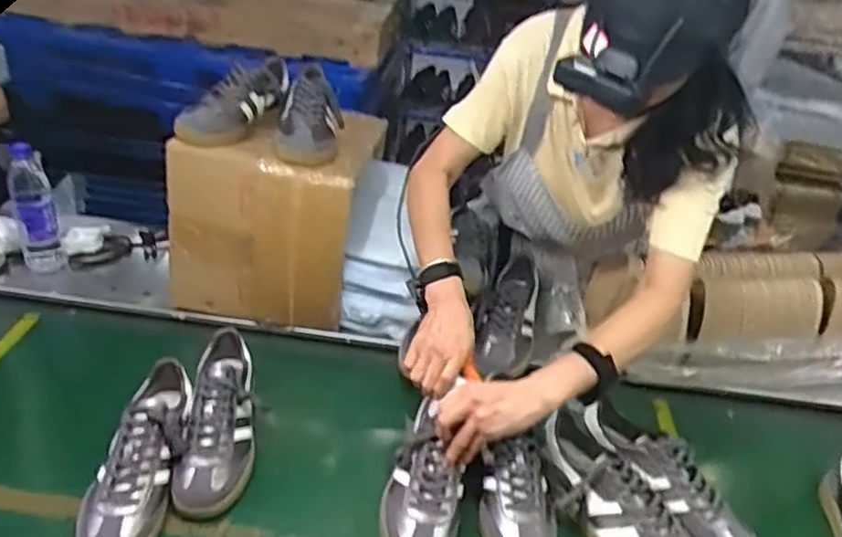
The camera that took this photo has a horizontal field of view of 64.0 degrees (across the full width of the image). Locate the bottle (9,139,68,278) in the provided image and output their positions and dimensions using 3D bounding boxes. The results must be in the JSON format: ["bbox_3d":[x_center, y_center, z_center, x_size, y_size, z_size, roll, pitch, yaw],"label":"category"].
[{"bbox_3d":[-0.631,-0.096,1.098,0.060,0.223,0.055,-13,36,-28],"label":"bottle"}]

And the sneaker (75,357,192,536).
[{"bbox_3d":[-0.342,0.226,0.815,0.098,0.086,0.261,4,44,-3],"label":"sneaker"}]

